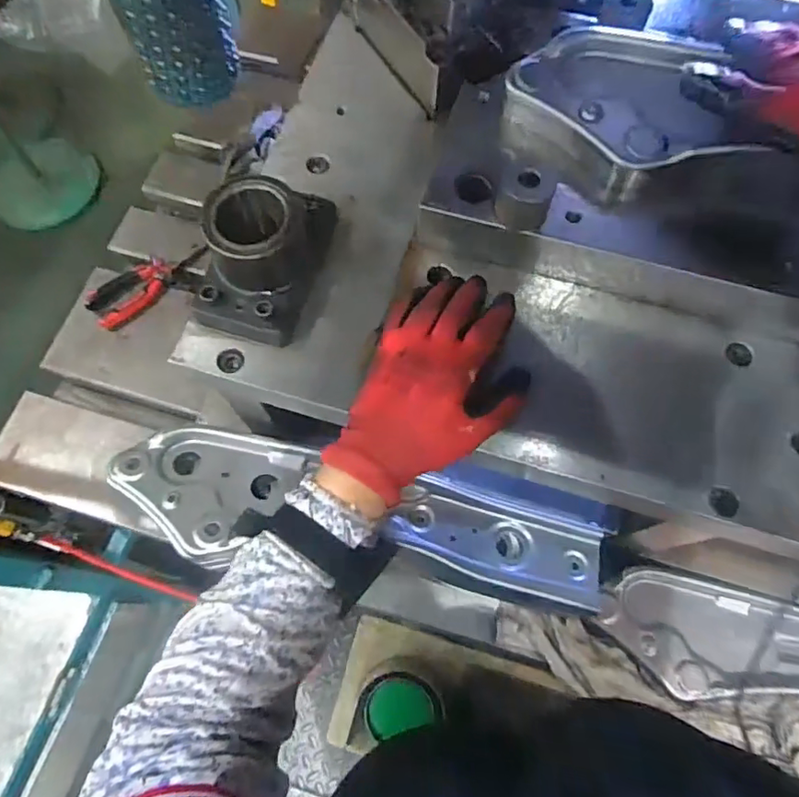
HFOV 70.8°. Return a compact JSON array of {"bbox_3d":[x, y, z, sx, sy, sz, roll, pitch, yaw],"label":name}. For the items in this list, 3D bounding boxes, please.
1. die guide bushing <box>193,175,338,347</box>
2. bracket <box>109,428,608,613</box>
[{"bbox_3d":[-0.105,-0.115,0.431,0.081,0.078,0.126,11,69,3],"label":"die guide bushing"},{"bbox_3d":[-0.039,0.109,0.514,0.449,0.044,0.114,9,69,2],"label":"bracket"}]

